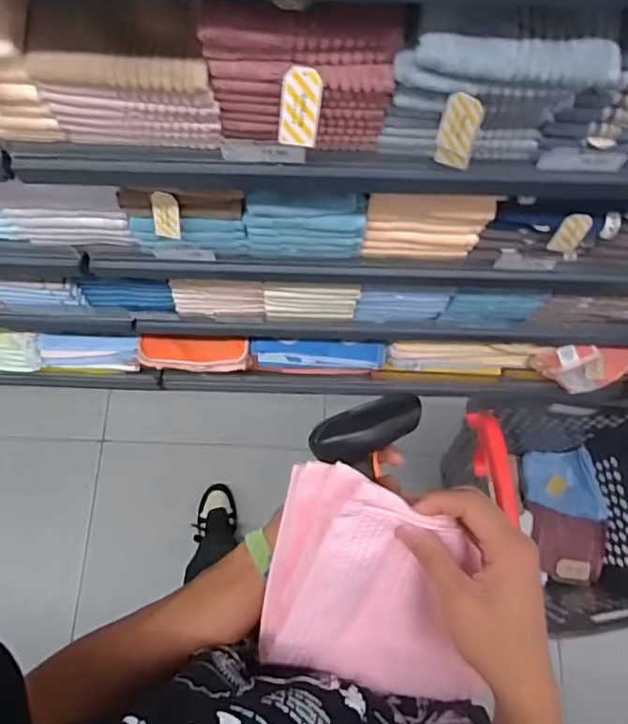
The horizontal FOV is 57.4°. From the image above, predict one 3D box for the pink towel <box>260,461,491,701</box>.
[{"bbox_3d":[0.059,0.174,0.450,0.175,0.079,0.179,13,108,-15],"label":"pink towel"}]

